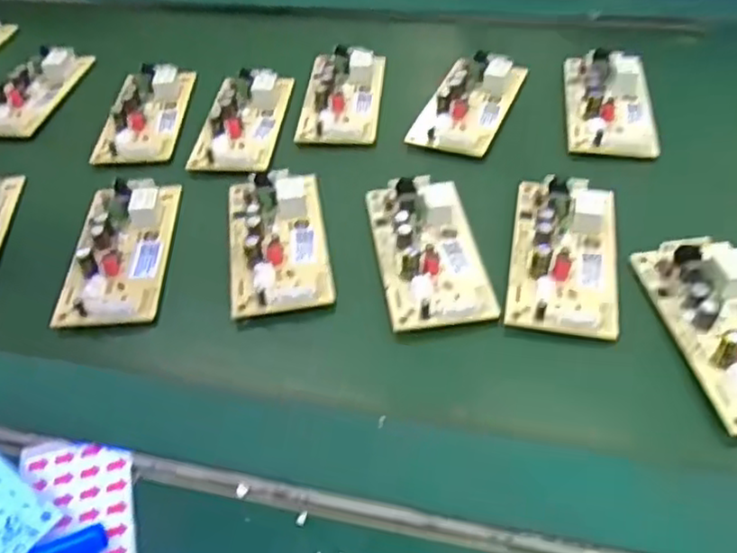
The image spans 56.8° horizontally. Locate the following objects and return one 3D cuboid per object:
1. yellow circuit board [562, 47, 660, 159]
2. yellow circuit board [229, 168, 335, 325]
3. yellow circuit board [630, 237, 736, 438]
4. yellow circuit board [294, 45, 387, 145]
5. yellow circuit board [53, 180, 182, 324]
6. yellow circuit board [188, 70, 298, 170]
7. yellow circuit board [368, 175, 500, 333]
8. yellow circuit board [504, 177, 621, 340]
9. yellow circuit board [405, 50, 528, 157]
[{"bbox_3d":[0.167,-0.122,0.472,0.057,0.020,0.106,4,49,10],"label":"yellow circuit board"},{"bbox_3d":[-0.054,-0.026,0.400,0.055,0.018,0.108,-10,48,-2],"label":"yellow circuit board"},{"bbox_3d":[0.178,0.022,0.328,0.056,0.018,0.110,-8,48,0],"label":"yellow circuit board"},{"bbox_3d":[-0.019,-0.138,0.504,0.056,0.017,0.109,1,48,8],"label":"yellow circuit board"},{"bbox_3d":[-0.147,-0.019,0.404,0.053,0.019,0.111,-5,48,2],"label":"yellow circuit board"},{"bbox_3d":[-0.090,-0.116,0.490,0.052,0.015,0.108,2,48,8],"label":"yellow circuit board"},{"bbox_3d":[0.033,-0.019,0.384,0.055,0.018,0.112,-9,48,-1],"label":"yellow circuit board"},{"bbox_3d":[0.108,-0.018,0.374,0.056,0.019,0.111,6,49,12],"label":"yellow circuit board"},{"bbox_3d":[0.072,-0.126,0.486,0.053,0.016,0.106,16,52,20],"label":"yellow circuit board"}]

